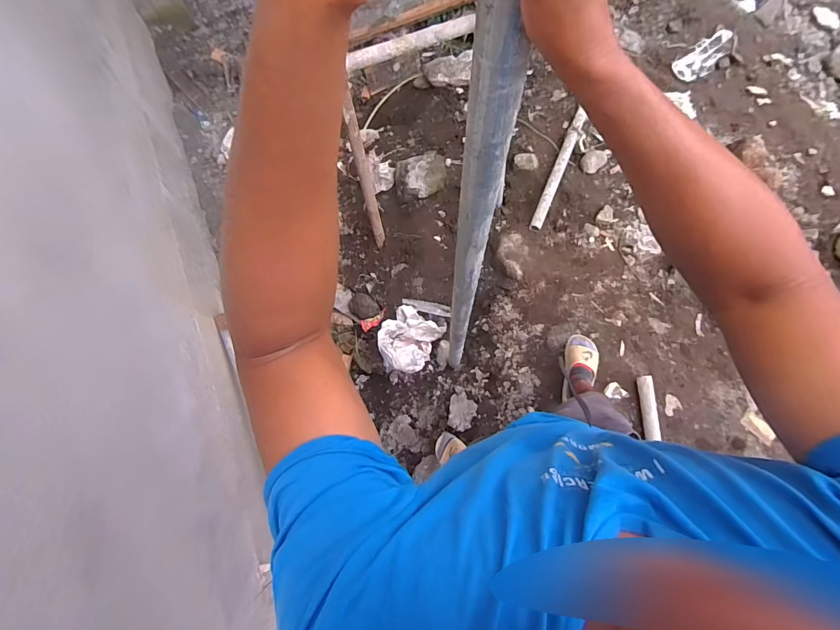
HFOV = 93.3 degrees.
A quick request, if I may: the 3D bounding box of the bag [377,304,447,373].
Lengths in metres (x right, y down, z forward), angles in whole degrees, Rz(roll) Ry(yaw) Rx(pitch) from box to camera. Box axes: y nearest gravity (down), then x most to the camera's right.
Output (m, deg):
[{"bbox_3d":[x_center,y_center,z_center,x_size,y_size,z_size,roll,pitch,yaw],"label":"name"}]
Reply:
[{"bbox_3d":[-0.057,0.102,1.657,0.236,0.095,0.275,34,76,9],"label":"bag"}]

